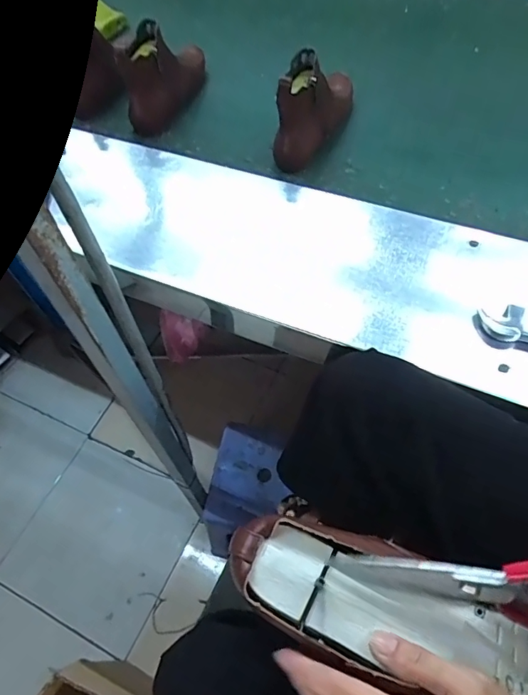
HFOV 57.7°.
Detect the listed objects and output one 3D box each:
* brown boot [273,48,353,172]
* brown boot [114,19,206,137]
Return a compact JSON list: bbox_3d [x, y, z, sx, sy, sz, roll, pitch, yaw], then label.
[{"bbox_3d":[0.083,-0.383,0.744,0.070,0.138,0.229,20,62,15],"label":"brown boot"},{"bbox_3d":[-0.170,-0.490,0.829,0.081,0.147,0.226,7,59,7],"label":"brown boot"}]

